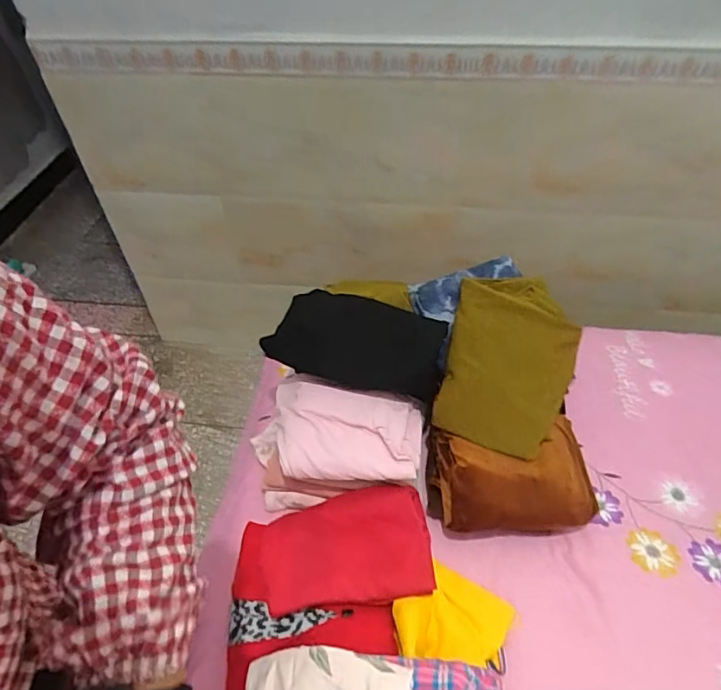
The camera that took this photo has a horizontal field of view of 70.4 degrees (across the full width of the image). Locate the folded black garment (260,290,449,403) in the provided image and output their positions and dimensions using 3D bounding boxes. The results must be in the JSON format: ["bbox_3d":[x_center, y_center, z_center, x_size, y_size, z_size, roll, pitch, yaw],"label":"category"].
[{"bbox_3d":[-0.005,-0.006,0.798,0.270,0.045,0.144,15,87,6],"label":"folded black garment"}]

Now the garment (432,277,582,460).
[{"bbox_3d":[0.223,0.027,0.765,0.185,0.056,0.262,13,92,6],"label":"garment"}]

